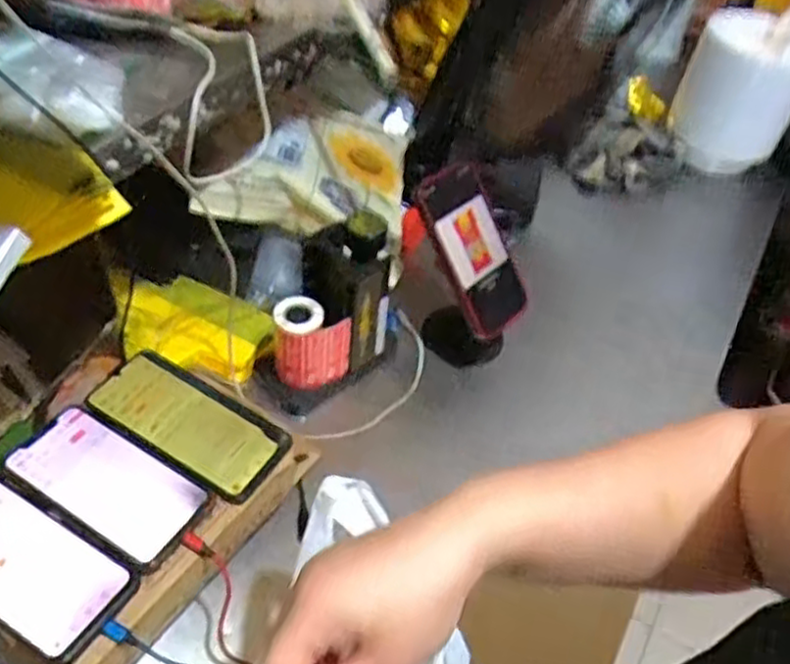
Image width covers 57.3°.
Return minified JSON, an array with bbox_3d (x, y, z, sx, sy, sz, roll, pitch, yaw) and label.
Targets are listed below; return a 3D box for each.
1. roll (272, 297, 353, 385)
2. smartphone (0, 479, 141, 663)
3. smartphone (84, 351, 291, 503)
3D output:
[{"bbox_3d":[-0.082,0.015,0.730,0.073,0.095,0.043,1,45,-7],"label":"roll"},{"bbox_3d":[-0.267,0.162,0.512,0.158,0.012,0.075,24,47,16],"label":"smartphone"},{"bbox_3d":[-0.172,0.075,0.606,0.161,0.010,0.075,30,55,14],"label":"smartphone"}]

